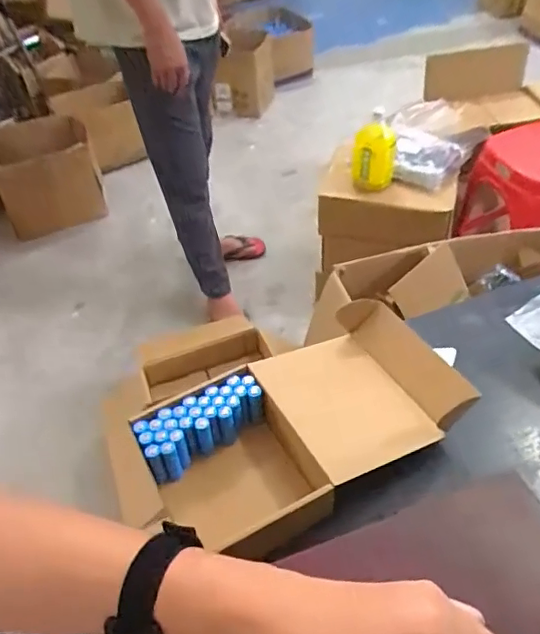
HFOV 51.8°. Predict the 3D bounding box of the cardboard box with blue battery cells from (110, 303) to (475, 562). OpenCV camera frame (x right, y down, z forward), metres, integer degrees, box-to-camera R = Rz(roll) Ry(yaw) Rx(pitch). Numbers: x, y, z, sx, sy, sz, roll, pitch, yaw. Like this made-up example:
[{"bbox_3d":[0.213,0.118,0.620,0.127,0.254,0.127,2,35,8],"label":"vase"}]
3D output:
[{"bbox_3d":[0.026,0.104,0.568,0.326,0.078,0.228,-20,47,-14],"label":"cardboard box with blue battery cells"}]

